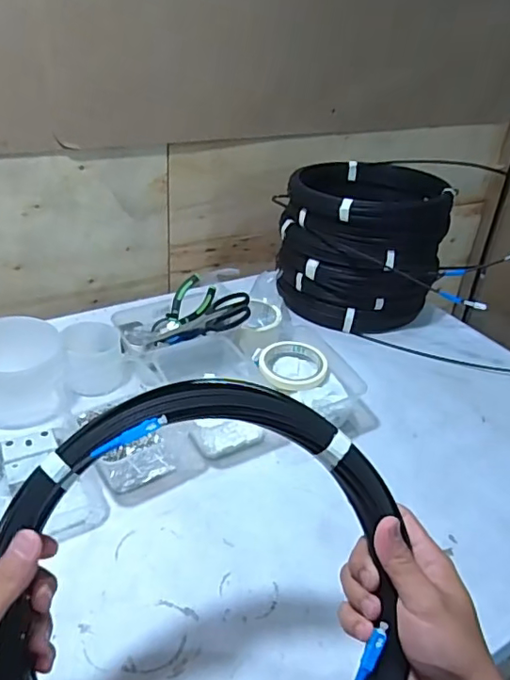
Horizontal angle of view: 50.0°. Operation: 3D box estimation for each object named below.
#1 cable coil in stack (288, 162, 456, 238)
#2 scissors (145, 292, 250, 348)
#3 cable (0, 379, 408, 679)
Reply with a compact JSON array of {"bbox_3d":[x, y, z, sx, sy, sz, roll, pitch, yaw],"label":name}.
[{"bbox_3d":[0.192,-0.253,0.956,0.248,0.055,0.263,4,33,-3],"label":"cable coil in stack"},{"bbox_3d":[-0.084,-0.023,0.846,0.172,0.033,0.078,-21,31,12],"label":"scissors"},{"bbox_3d":[-0.031,0.167,0.361,0.258,0.022,0.279,5,76,-9],"label":"cable"}]

